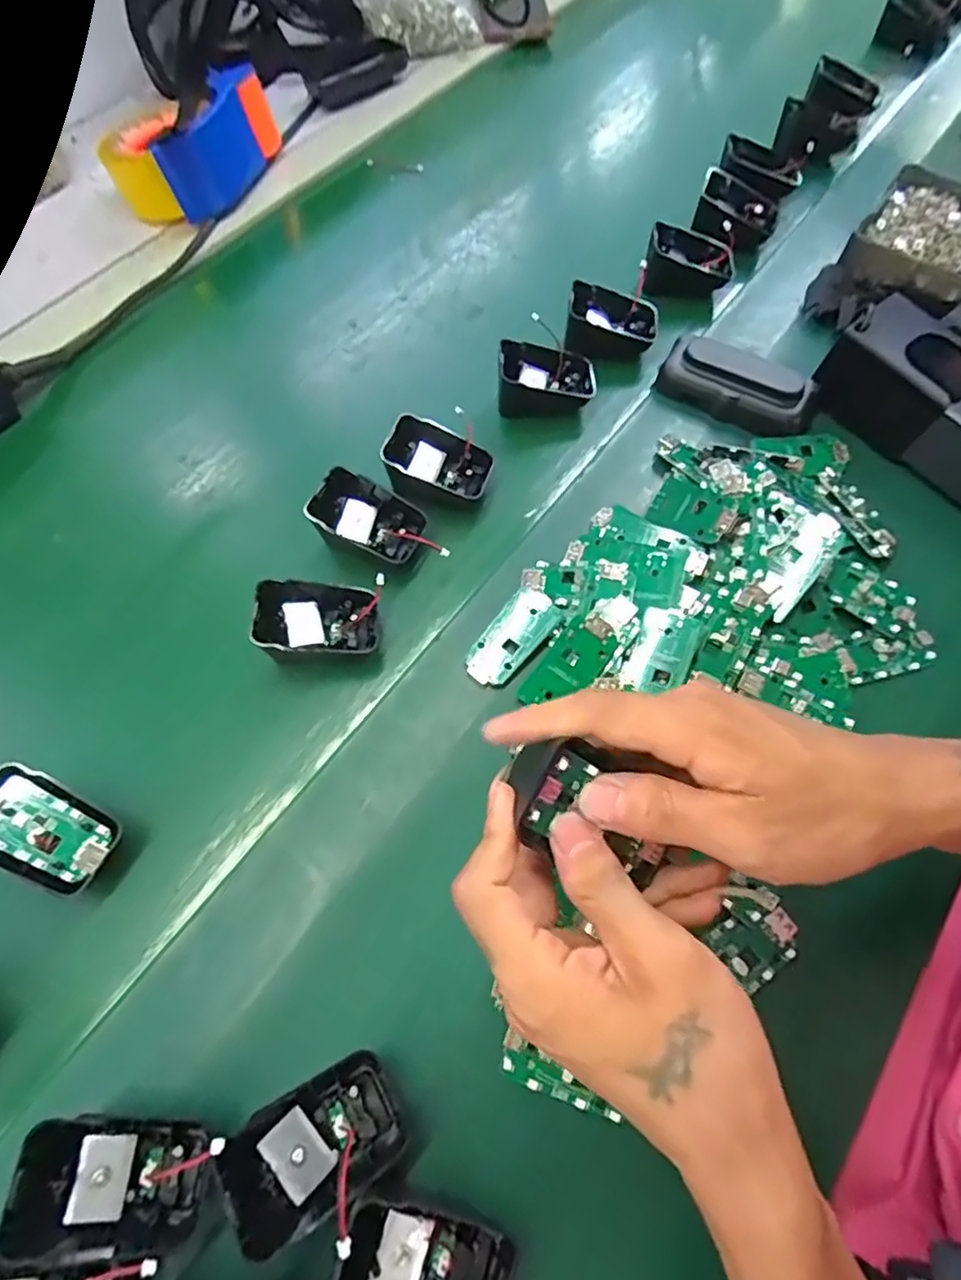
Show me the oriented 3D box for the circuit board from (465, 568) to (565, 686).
[{"bbox_3d":[0.023,-0.007,0.376,0.033,0.008,0.078,29,70,14],"label":"circuit board"}]

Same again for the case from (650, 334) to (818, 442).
[{"bbox_3d":[0.179,-0.178,0.449,0.106,0.032,0.041,28,70,14],"label":"case"}]

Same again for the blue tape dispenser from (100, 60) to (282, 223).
[{"bbox_3d":[-0.257,-0.445,0.581,0.075,0.077,0.144,28,70,13],"label":"blue tape dispenser"}]

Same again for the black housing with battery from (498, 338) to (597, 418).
[{"bbox_3d":[0.048,-0.187,0.459,0.069,0.037,0.042,-2,66,1],"label":"black housing with battery"}]

